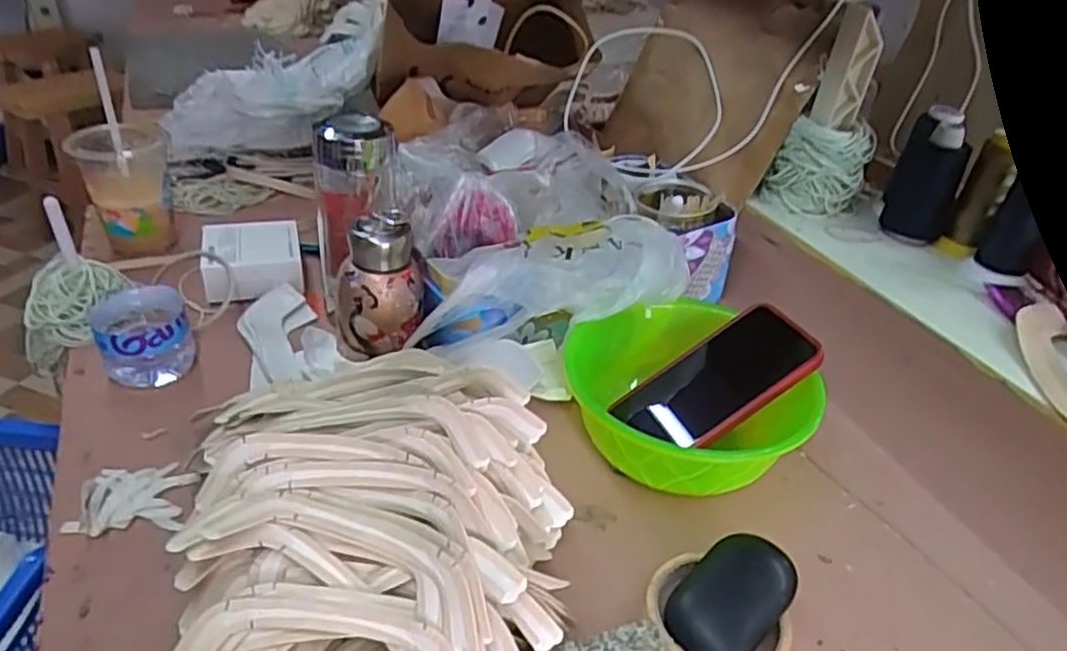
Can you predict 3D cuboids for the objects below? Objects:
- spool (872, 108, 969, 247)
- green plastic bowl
[{"bbox_3d":[0.388,-0.147,0.709,0.063,0.113,0.062,21,37,23],"label":"spool"},{"bbox_3d":[0.119,0.064,0.561,0.161,0.080,0.170,3,34,-2],"label":"green plastic bowl"}]

